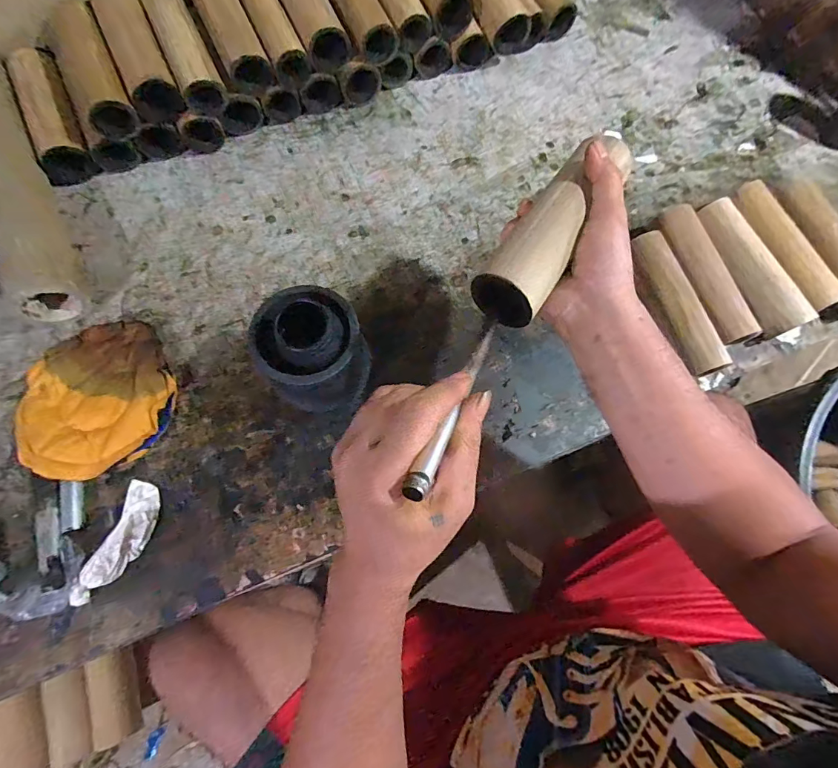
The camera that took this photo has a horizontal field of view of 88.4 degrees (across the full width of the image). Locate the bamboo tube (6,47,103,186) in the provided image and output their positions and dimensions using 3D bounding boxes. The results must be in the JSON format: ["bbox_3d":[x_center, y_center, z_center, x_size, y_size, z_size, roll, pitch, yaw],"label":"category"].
[{"bbox_3d":[-0.477,-0.348,0.565,0.057,0.065,0.176,-25,75,-10],"label":"bamboo tube"}]

